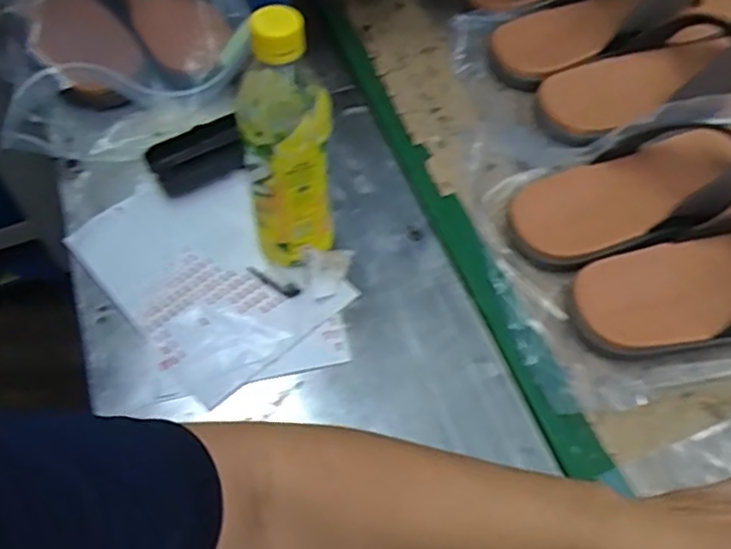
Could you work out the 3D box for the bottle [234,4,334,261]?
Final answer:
[{"bbox_3d":[-0.055,-0.088,0.472,0.056,0.215,0.067,-5,59,-4],"label":"bottle"}]

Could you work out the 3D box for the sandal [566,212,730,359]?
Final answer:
[{"bbox_3d":[0.307,-0.001,0.513,0.288,0.062,0.096,-6,59,-5],"label":"sandal"}]

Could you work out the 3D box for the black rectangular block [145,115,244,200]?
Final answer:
[{"bbox_3d":[-0.151,-0.108,0.599,0.083,0.008,0.055,-27,84,-14],"label":"black rectangular block"}]

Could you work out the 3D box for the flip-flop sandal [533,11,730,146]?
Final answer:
[{"bbox_3d":[0.324,-0.198,0.643,0.315,0.052,0.118,-14,60,-10],"label":"flip-flop sandal"}]

